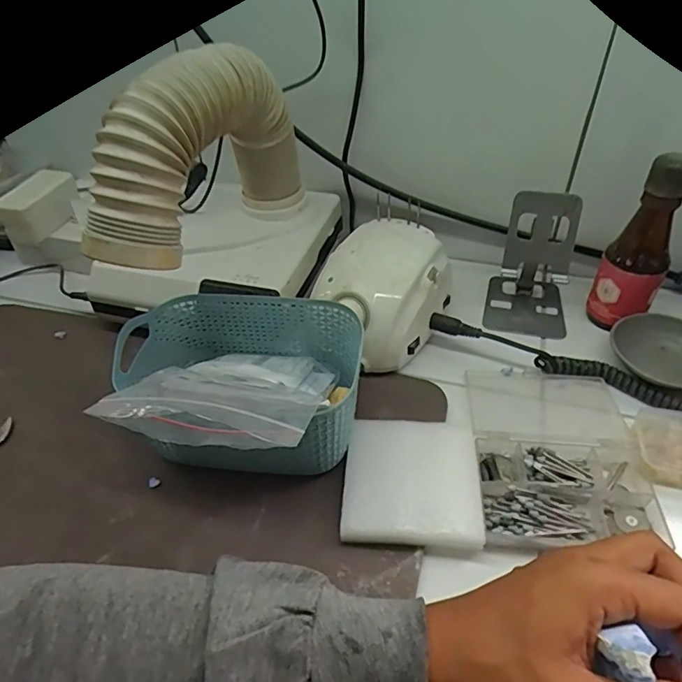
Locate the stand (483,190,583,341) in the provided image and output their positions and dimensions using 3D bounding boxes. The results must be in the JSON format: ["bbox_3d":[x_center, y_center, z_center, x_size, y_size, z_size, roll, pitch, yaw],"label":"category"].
[{"bbox_3d":[0.187,-0.072,0.490,0.078,0.113,0.084,13,44,16],"label":"stand"}]

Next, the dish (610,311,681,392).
[{"bbox_3d":[0.280,0.012,0.443,0.086,0.029,0.082,-1,42,1],"label":"dish"}]

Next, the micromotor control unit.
[{"bbox_3d":[0.035,-0.045,0.476,0.105,0.072,0.138,21,47,24],"label":"micromotor control unit"}]

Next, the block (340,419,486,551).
[{"bbox_3d":[0.050,0.099,0.366,0.092,0.018,0.095,3,42,6],"label":"block"}]

